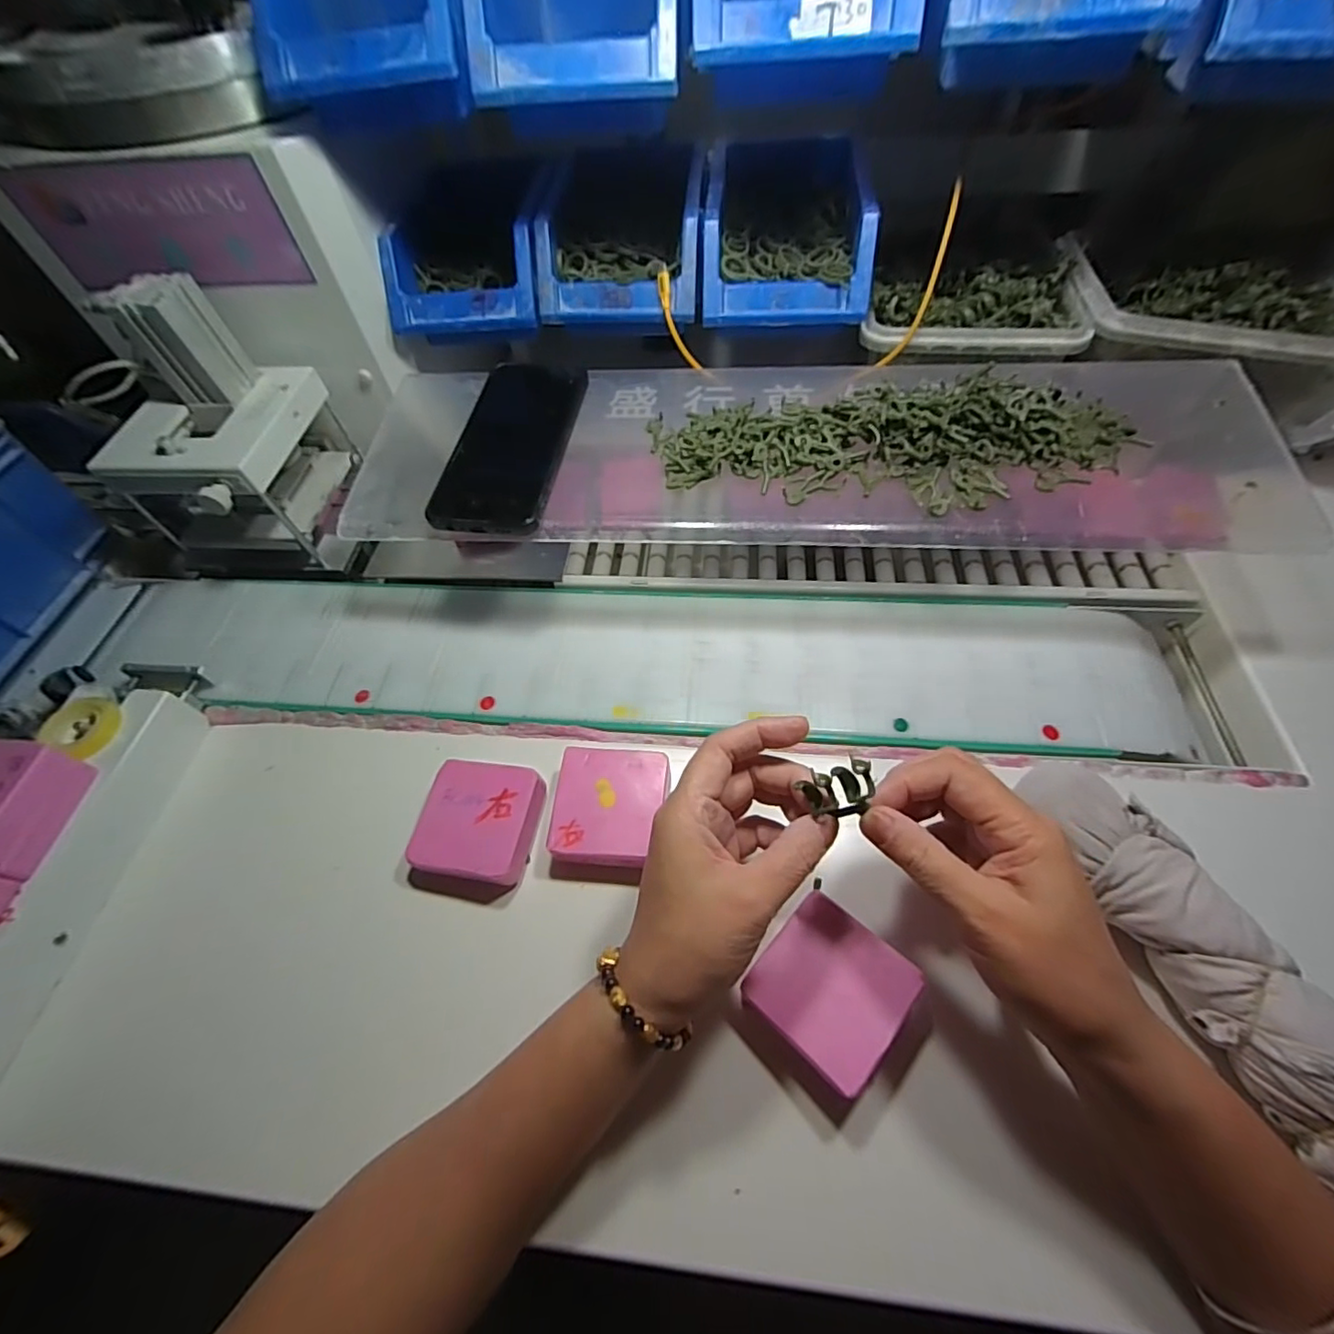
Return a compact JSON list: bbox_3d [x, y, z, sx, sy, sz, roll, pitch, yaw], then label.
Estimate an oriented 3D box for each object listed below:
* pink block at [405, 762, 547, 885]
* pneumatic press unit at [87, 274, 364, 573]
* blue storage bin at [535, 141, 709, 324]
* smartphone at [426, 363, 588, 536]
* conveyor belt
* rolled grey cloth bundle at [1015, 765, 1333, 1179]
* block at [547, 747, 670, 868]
[{"bbox_3d":[-0.117,0.095,0.355,0.071,0.022,0.070,6,58,8],"label":"pink block"},{"bbox_3d":[-0.356,-0.190,0.460,0.112,0.180,0.162,3,58,6],"label":"pneumatic press unit"},{"bbox_3d":[-0.031,-0.367,0.467,0.122,0.066,0.210,2,58,5],"label":"blue storage bin"},{"bbox_3d":[-0.109,-0.160,0.408,0.074,0.014,0.157,10,61,1],"label":"smartphone"},{"bbox_3d":[-0.049,-0.009,0.424,0.833,0.021,0.122,2,58,6],"label":"conveyor belt"},{"bbox_3d":[0.257,0.142,0.278,0.059,0.049,0.206,-26,59,-12],"label":"rolled grey cloth bundle"},{"bbox_3d":[-0.034,0.087,0.354,0.067,0.020,0.070,1,58,5],"label":"block"}]

